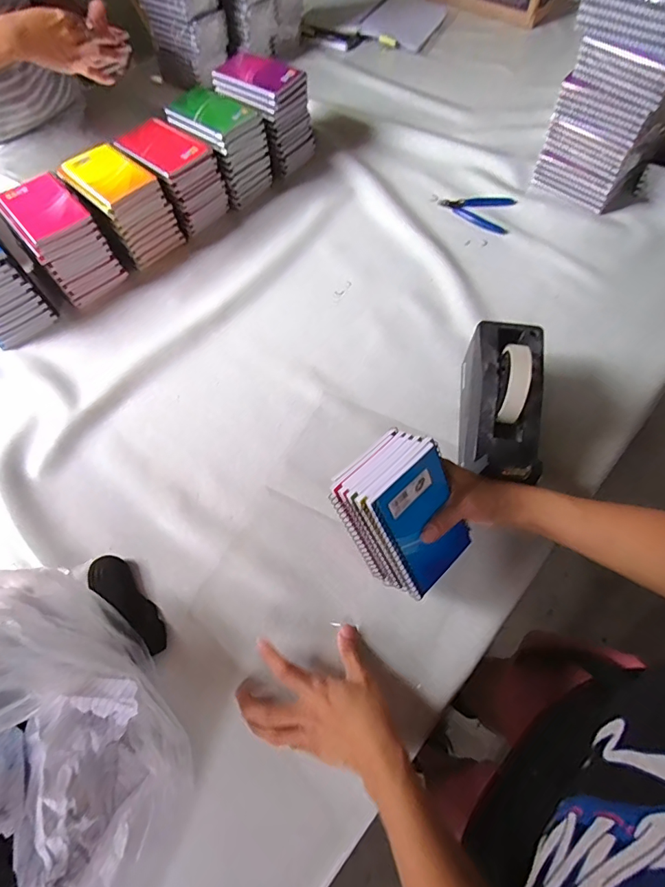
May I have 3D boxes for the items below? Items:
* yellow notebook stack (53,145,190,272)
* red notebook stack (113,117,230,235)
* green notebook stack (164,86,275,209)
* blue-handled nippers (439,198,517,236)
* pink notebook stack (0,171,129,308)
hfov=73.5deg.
[{"bbox_3d":[-0.329,-0.367,0.696,0.131,0.112,0.099,35,69,16],"label":"yellow notebook stack"},{"bbox_3d":[-0.259,-0.435,0.727,0.131,0.106,0.102,37,70,17],"label":"red notebook stack"},{"bbox_3d":[-0.191,-0.501,0.763,0.142,0.131,0.110,35,69,17],"label":"green notebook stack"},{"bbox_3d":[0.241,-0.393,0.750,0.119,0.010,0.079,16,65,9],"label":"blue-handled nippers"},{"bbox_3d":[-0.404,-0.303,0.663,0.095,0.106,0.139,-40,69,-17],"label":"pink notebook stack"}]

